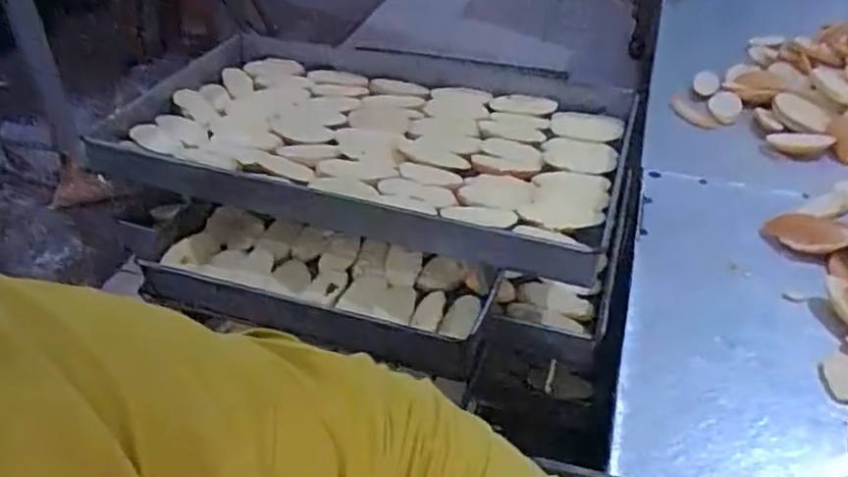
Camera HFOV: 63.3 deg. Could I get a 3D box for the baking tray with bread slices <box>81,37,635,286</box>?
[{"bbox_3d":[-0.061,-0.156,0.920,0.652,0.041,0.444,12,38,18],"label":"baking tray with bread slices"}]

